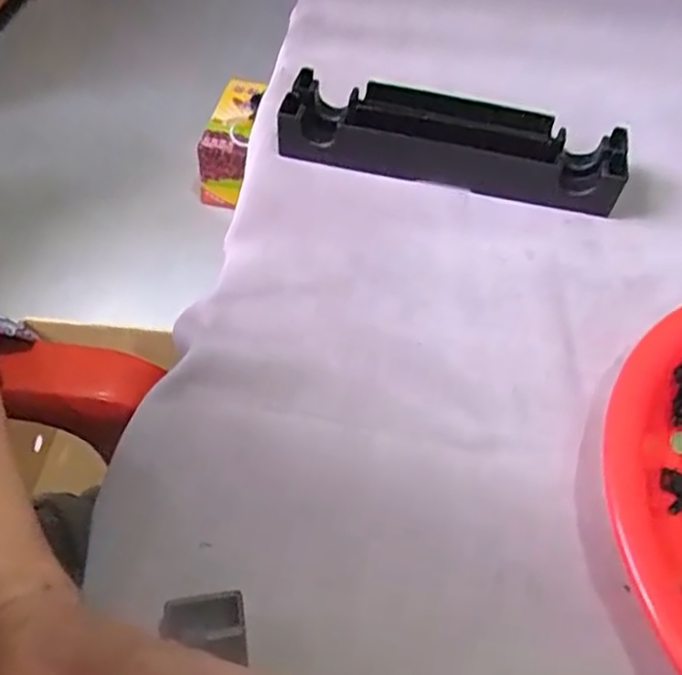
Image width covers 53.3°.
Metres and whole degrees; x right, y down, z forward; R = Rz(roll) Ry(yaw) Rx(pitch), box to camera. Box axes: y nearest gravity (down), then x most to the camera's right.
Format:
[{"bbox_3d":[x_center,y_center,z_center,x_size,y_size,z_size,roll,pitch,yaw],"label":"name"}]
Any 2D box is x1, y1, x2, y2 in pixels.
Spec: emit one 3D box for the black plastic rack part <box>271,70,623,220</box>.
[{"bbox_3d":[0.063,-0.115,0.400,0.192,0.032,0.051,10,51,3],"label":"black plastic rack part"}]

